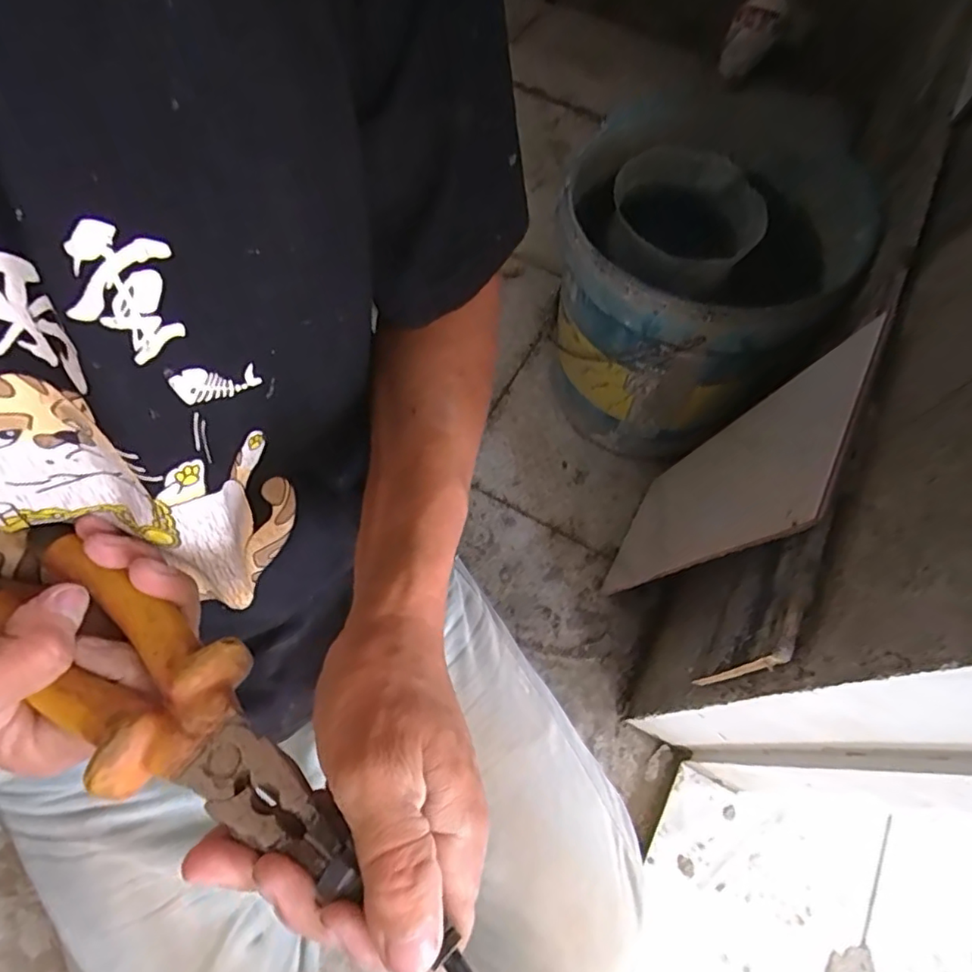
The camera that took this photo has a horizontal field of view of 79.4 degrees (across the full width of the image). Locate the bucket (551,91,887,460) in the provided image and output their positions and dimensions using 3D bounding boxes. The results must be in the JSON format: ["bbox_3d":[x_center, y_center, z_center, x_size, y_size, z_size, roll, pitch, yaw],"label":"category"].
[{"bbox_3d":[0.233,-0.234,0.727,0.304,0.301,0.332,1,66,-2],"label":"bucket"}]

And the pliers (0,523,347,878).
[{"bbox_3d":[-0.135,0.078,0.231,0.191,0.024,0.059,34,69,17],"label":"pliers"}]

